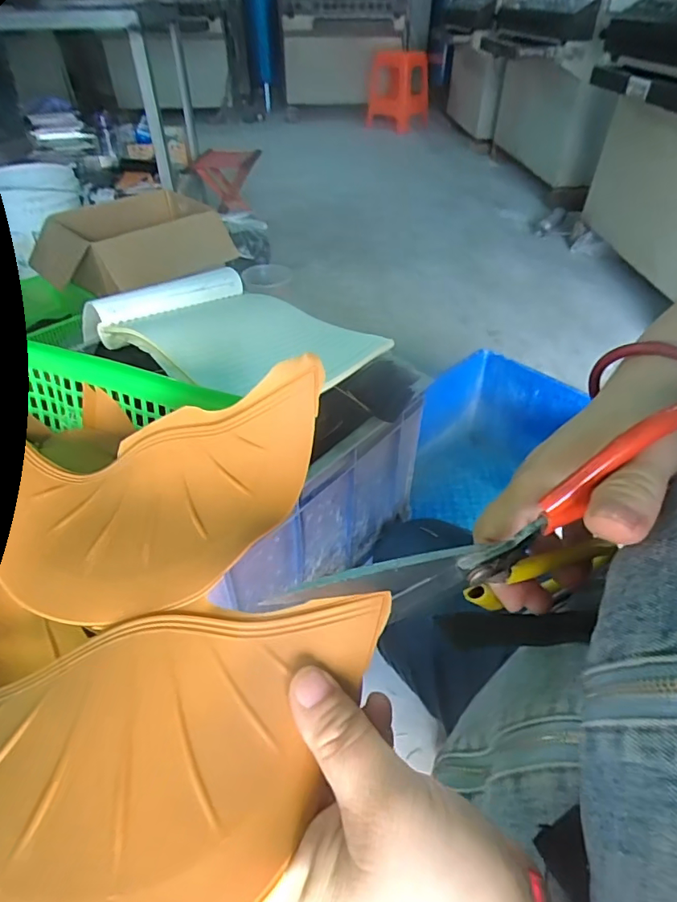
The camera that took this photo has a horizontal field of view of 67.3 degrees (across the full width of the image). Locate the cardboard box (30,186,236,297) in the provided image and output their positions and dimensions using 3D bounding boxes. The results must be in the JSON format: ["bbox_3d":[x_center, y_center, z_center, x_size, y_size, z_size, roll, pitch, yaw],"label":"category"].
[{"bbox_3d":[-0.691,-0.697,1.688,0.574,0.208,0.408,-25,48,-26],"label":"cardboard box"}]

